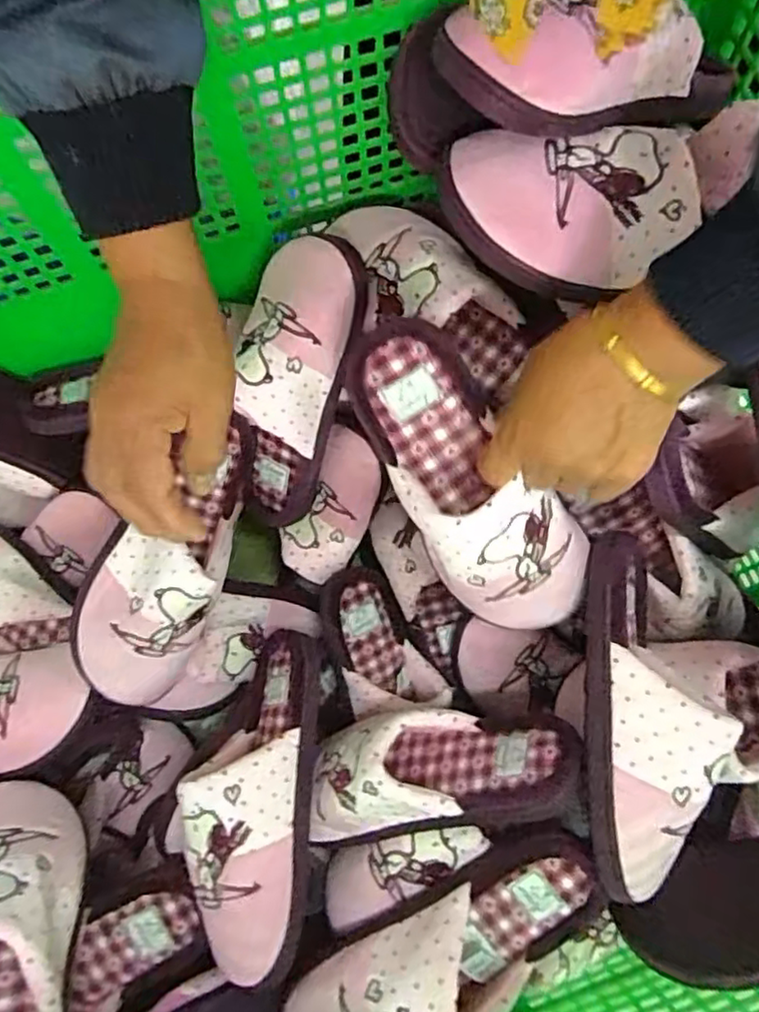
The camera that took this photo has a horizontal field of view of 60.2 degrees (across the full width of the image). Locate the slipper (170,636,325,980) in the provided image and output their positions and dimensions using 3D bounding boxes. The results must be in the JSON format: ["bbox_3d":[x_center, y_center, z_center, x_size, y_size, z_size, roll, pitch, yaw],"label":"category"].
[{"bbox_3d":[-0.096,0.214,0.498,0.091,0.062,0.233,3,57,3],"label":"slipper"}]

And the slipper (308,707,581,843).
[{"bbox_3d":[0.040,0.187,0.476,0.207,0.075,0.083,-22,27,21],"label":"slipper"}]

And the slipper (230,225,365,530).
[{"bbox_3d":[-0.078,-0.086,0.525,0.084,0.246,0.064,22,33,9],"label":"slipper"}]

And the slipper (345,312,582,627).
[{"bbox_3d":[0.064,-0.013,0.430,0.093,0.065,0.235,-34,98,-8],"label":"slipper"}]

